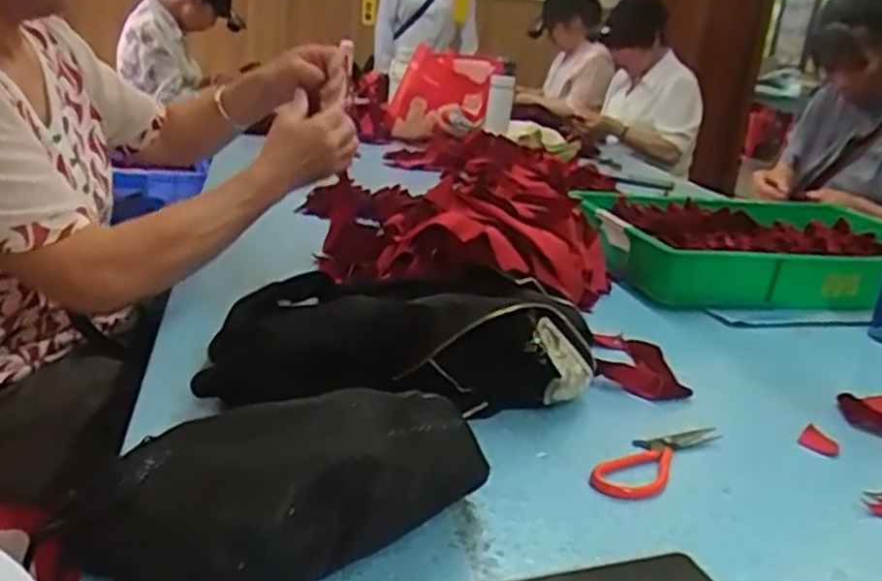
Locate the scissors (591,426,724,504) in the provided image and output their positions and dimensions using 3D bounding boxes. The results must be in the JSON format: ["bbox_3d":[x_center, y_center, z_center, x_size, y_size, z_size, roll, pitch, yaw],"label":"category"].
[{"bbox_3d":[0.182,0.140,0.655,0.049,0.013,0.148,20,24,37],"label":"scissors"}]

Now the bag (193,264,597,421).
[{"bbox_3d":[-0.035,0.048,0.723,0.351,0.107,0.171,3,19,-7],"label":"bag"}]

